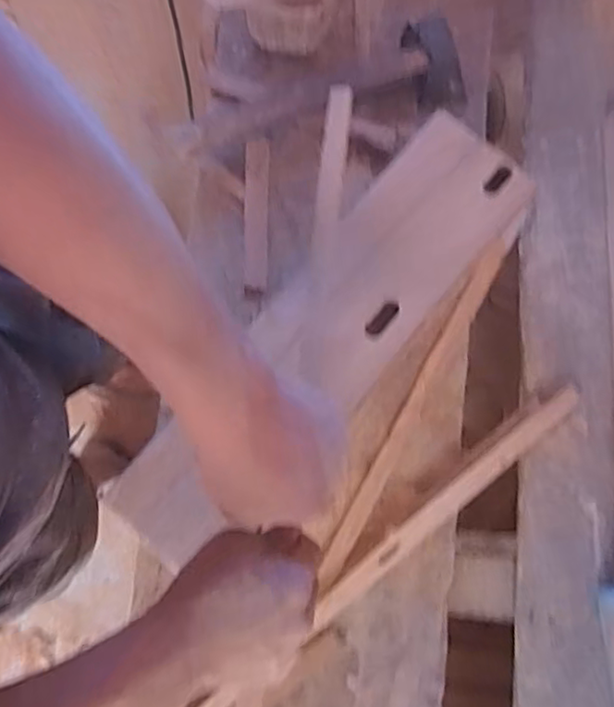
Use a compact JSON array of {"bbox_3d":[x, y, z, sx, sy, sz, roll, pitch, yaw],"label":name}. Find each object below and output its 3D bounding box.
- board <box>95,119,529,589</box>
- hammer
[{"bbox_3d":[0.015,-0.018,0.563,0.111,0.018,0.454,42,82,8],"label":"board"},{"bbox_3d":[0.010,-0.288,0.727,0.335,0.043,0.096,-14,79,-3],"label":"hammer"}]

